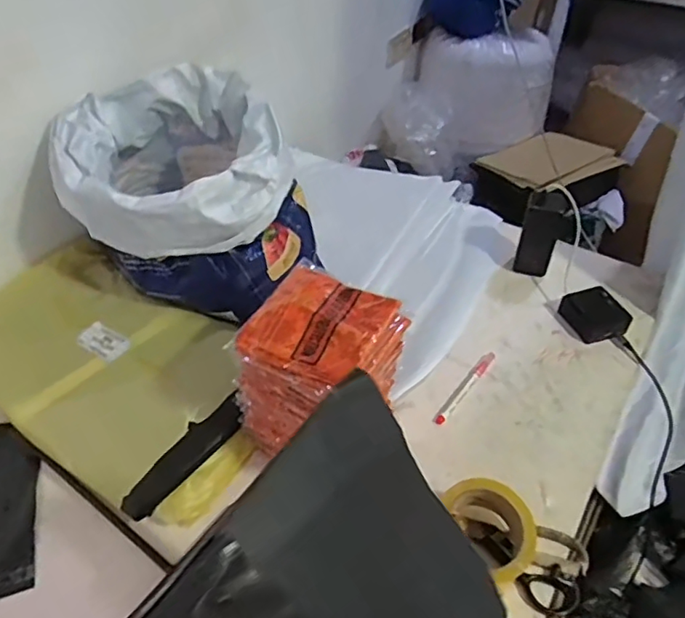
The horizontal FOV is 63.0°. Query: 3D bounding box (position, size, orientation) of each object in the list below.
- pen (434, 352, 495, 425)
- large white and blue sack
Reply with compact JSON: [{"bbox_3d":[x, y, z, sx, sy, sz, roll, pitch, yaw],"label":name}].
[{"bbox_3d":[0.167,0.101,0.753,0.019,0.016,0.143,30,53,28],"label":"pen"},{"bbox_3d":[-0.226,-0.171,0.793,0.295,0.224,0.348,-28,50,-24],"label":"large white and blue sack"}]

